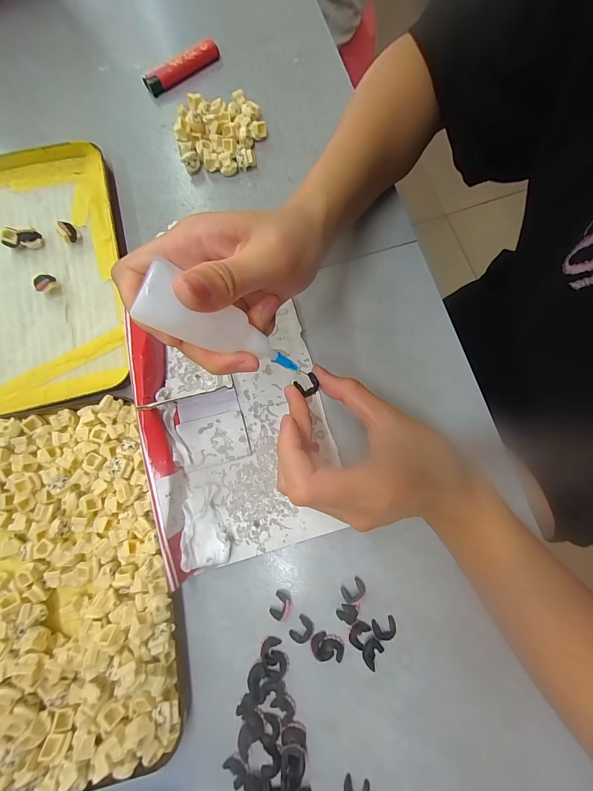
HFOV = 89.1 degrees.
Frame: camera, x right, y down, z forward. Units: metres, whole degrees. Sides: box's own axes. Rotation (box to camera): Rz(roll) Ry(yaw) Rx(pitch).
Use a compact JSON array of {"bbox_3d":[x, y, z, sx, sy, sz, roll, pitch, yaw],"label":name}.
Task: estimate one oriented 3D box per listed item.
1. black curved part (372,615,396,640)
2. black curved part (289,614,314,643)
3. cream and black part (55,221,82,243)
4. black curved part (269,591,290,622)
[{"bbox_3d":[0.061,0.160,0.206,0.016,0.004,0.011,-13,79,-2],"label":"black curved part"},{"bbox_3d":[0.004,0.162,0.207,0.013,0.004,0.016,38,82,7],"label":"black curved part"},{"bbox_3d":[-0.197,-0.141,0.260,0.014,0.014,0.012,-42,82,-7],"label":"cream and black part"},{"bbox_3d":[-0.011,0.147,0.209,0.013,0.006,0.016,24,80,5],"label":"black curved part"}]

